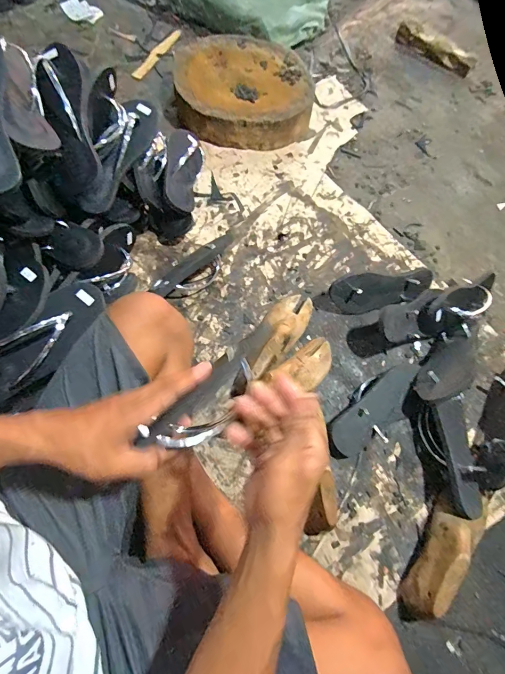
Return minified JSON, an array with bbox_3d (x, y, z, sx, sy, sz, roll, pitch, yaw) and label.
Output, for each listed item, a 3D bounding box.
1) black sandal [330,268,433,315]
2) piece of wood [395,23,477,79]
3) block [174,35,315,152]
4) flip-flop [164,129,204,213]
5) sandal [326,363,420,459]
[{"bbox_3d":[0.272,-0.096,0.739,0.217,0.091,0.032,-9,40,-6],"label":"black sandal"},{"bbox_3d":[0.571,-0.906,1.115,0.264,0.037,0.058,38,71,10],"label":"piece of wood"},{"bbox_3d":[-0.027,-0.655,0.947,0.347,0.107,0.347,1,69,-4],"label":"block"},{"bbox_3d":[-0.148,-0.381,0.772,0.078,0.059,0.218,0,69,-4],"label":"flip-flop"},{"bbox_3d":[0.230,0.136,0.669,0.222,0.051,0.091,-36,75,-16],"label":"sandal"}]

